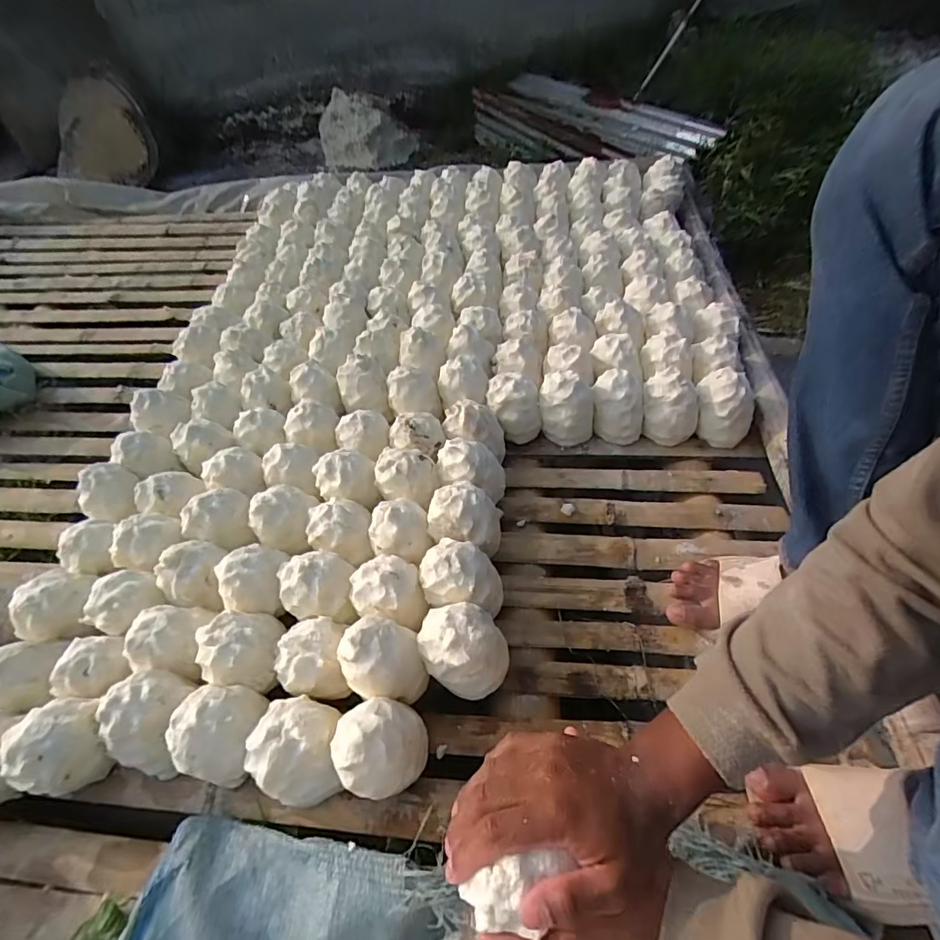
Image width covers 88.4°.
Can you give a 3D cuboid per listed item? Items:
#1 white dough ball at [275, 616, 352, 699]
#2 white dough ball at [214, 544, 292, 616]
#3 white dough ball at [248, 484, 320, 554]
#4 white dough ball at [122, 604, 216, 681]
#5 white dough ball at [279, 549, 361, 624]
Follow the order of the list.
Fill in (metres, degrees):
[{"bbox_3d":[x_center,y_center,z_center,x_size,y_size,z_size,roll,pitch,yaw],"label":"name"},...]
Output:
[{"bbox_3d":[-0.173,0.206,0.539,0.068,0.066,0.082,-10,50,0],"label":"white dough ball"},{"bbox_3d":[-0.260,0.130,0.580,0.066,0.058,0.072,-14,50,-4],"label":"white dough ball"},{"bbox_3d":[-0.248,0.058,0.639,0.072,0.062,0.079,-4,50,5],"label":"white dough ball"},{"bbox_3d":[-0.339,0.188,0.549,0.068,0.058,0.082,0,50,8],"label":"white dough ball"},{"bbox_3d":[-0.182,0.136,0.573,0.082,0.060,0.085,-13,50,-2],"label":"white dough ball"}]

